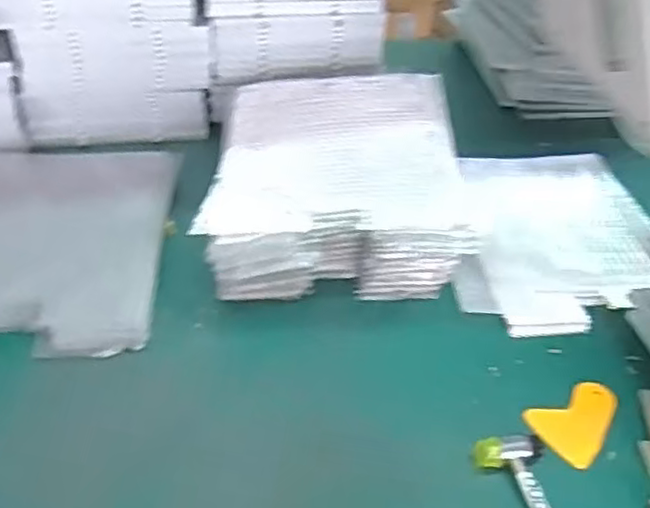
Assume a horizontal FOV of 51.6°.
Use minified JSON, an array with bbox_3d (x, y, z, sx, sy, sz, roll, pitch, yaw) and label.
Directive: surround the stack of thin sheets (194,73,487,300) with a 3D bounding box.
[{"bbox_3d":[0.005,-0.075,0.796,0.274,0.152,0.335,0,39,-5],"label":"stack of thin sheets"}]

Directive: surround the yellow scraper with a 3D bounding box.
[{"bbox_3d":[0.256,0.164,0.672,0.101,0.011,0.071,-23,46,-29],"label":"yellow scraper"}]

